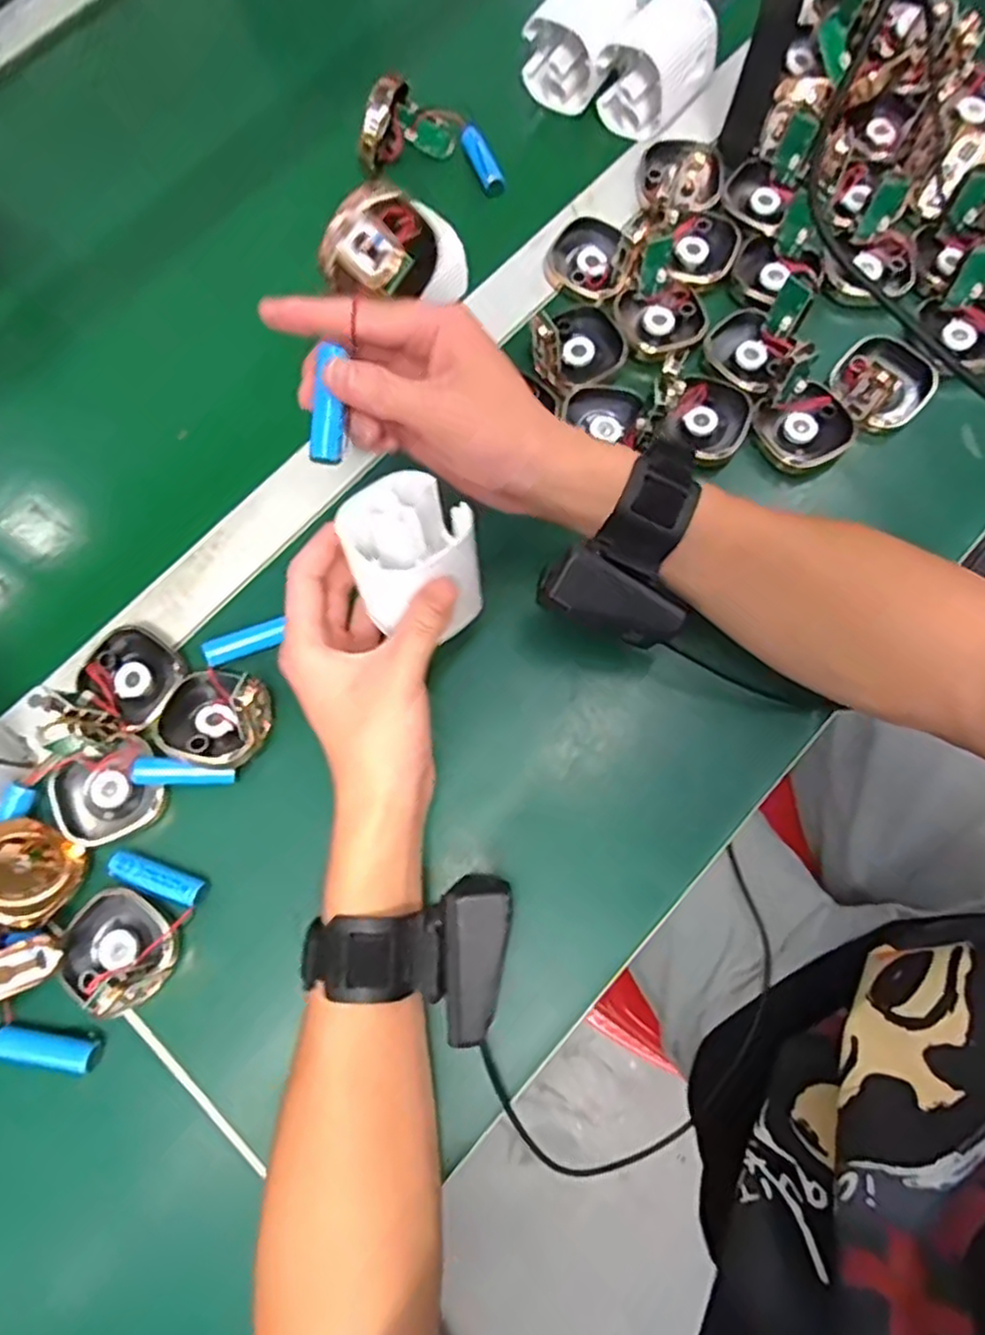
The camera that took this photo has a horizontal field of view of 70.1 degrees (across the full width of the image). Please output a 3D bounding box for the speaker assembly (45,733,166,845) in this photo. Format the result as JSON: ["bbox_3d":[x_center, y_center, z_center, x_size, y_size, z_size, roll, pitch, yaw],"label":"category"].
[{"bbox_3d":[-0.202,0.066,0.371,0.055,0.017,0.046,-27,74,-6],"label":"speaker assembly"}]

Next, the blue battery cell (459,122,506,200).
[{"bbox_3d":[-0.008,-0.347,0.481,0.013,0.014,0.056,-22,74,-4],"label":"blue battery cell"}]

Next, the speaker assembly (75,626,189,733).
[{"bbox_3d":[-0.199,0.003,0.388,0.053,0.018,0.046,38,78,12],"label":"speaker assembly"}]

